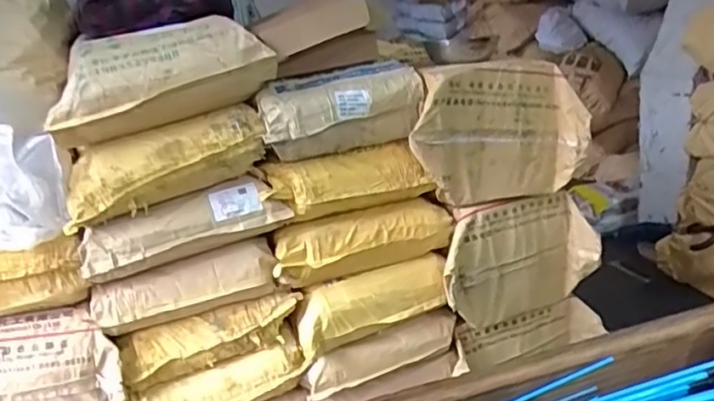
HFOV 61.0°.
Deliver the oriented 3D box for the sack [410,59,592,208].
[{"bbox_3d":[0.344,-0.161,1.479,0.439,0.324,0.108,-11,17,-13],"label":"sack"}]

